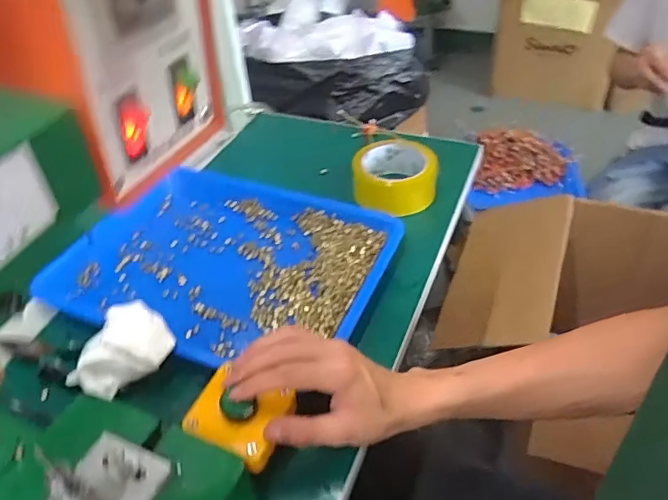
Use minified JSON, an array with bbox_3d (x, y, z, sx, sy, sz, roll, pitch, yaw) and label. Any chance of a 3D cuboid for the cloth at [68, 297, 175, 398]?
[{"bbox_3d":[-0.188,0.093,0.513,0.070,0.049,0.090,24,49,30],"label":"cloth"}]

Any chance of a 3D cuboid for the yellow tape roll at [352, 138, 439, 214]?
[{"bbox_3d":[0.074,-0.090,0.692,0.098,0.050,0.098,-3,41,3],"label":"yellow tape roll"}]

